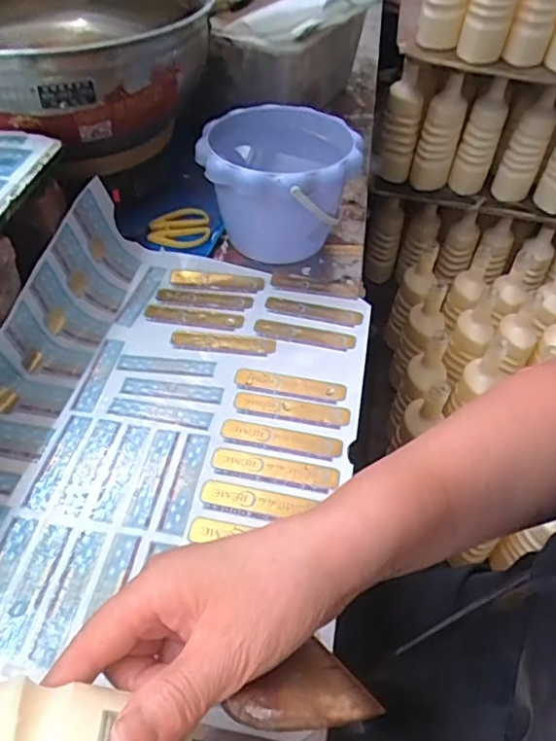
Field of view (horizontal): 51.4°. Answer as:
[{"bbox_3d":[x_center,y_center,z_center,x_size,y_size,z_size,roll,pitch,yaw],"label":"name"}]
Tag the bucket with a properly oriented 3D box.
[{"bbox_3d":[0.003,-0.177,0.573,0.140,0.114,0.145,1,48,-1],"label":"bucket"}]

